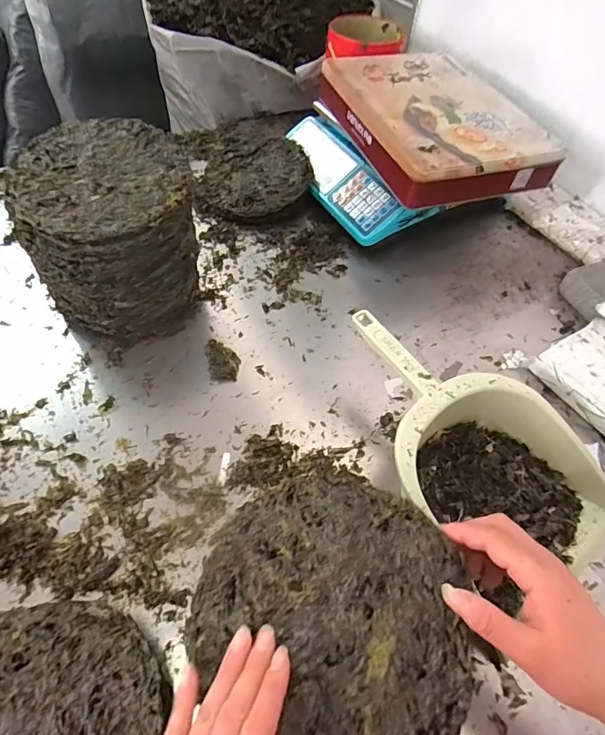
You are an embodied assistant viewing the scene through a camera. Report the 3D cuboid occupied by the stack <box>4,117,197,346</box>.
[{"bbox_3d":[-0.235,-0.167,0.563,0.185,0.200,0.190,-8,54,-10],"label":"stack"}]

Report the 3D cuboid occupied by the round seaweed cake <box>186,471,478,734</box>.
[{"bbox_3d":[0.024,0.171,0.307,0.182,0.027,0.193,2,53,-3],"label":"round seaweed cake"}]

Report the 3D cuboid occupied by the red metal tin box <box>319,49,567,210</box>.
[{"bbox_3d":[0.216,-0.427,0.745,0.280,0.070,0.377,-17,57,-16],"label":"red metal tin box"}]

